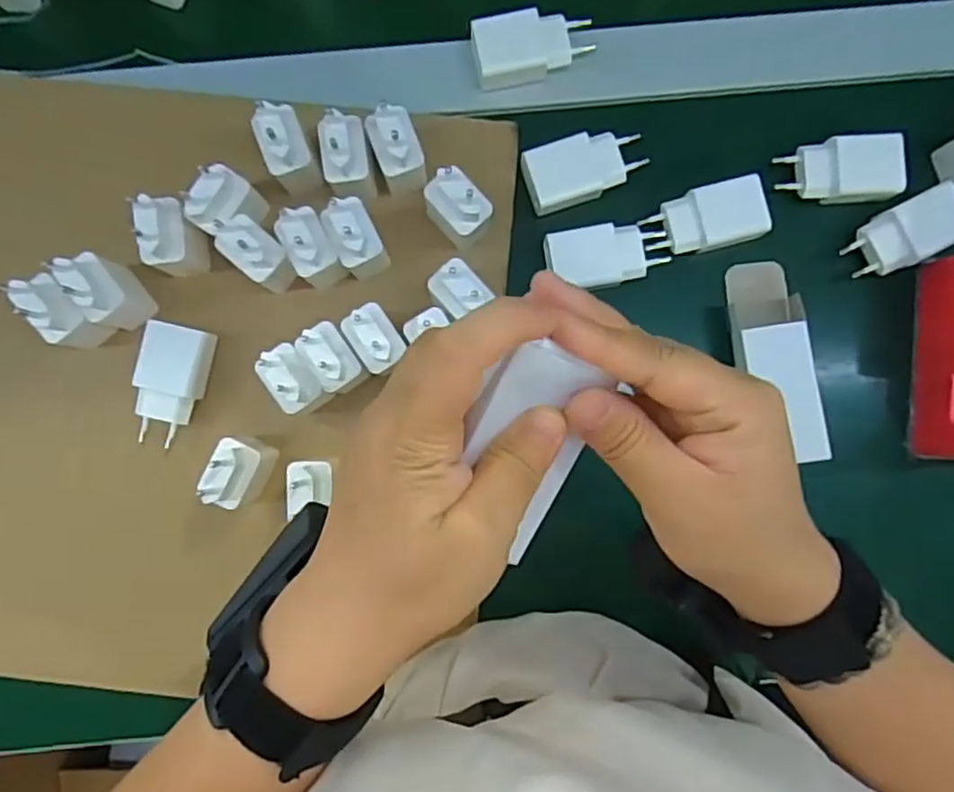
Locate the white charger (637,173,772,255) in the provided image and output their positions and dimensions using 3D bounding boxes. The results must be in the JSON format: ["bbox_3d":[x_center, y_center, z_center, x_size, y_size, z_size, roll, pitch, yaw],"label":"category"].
[{"bbox_3d":[0.152,-0.118,0.443,0.074,0.019,0.040,-14,89,-1],"label":"white charger"}]

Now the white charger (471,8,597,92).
[{"bbox_3d":[0.037,-0.232,0.447,0.079,0.023,0.040,-12,89,-1],"label":"white charger"}]

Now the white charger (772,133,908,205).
[{"bbox_3d":[0.243,-0.150,0.446,0.073,0.023,0.040,-2,89,0],"label":"white charger"}]

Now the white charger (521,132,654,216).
[{"bbox_3d":[0.071,-0.151,0.446,0.079,0.019,0.041,-19,89,-1],"label":"white charger"}]

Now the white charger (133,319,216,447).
[{"bbox_3d":[-0.199,-0.008,0.435,0.037,0.024,0.075,12,89,0],"label":"white charger"}]

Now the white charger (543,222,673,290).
[{"bbox_3d":[0.087,-0.092,0.443,0.083,0.020,0.040,-8,89,0],"label":"white charger"}]

